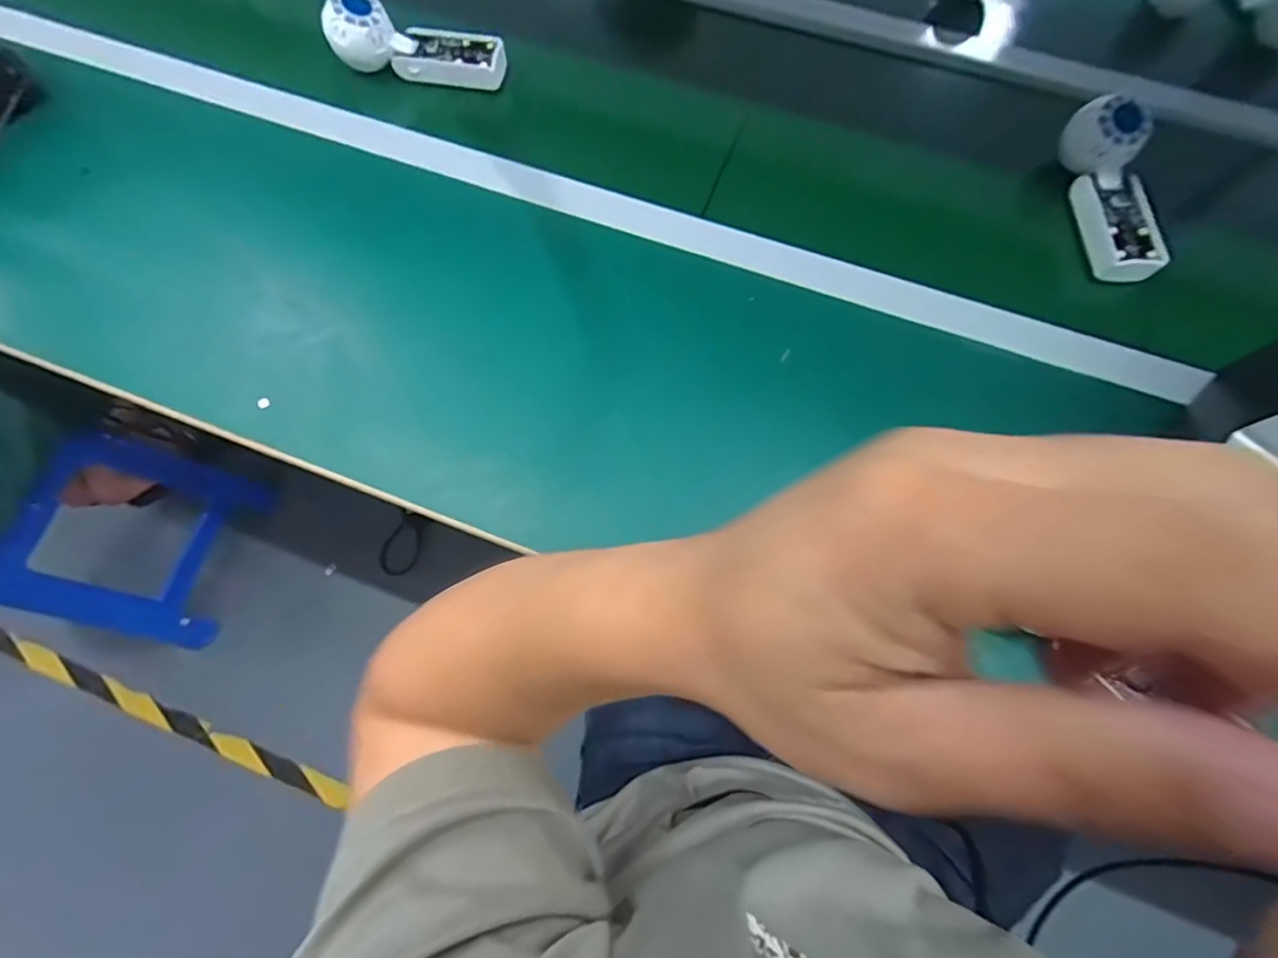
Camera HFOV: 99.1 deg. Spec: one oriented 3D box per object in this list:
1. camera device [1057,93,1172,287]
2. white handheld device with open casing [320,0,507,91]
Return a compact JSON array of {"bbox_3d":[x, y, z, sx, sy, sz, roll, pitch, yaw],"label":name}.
[{"bbox_3d":[0.439,-0.263,0.505,0.057,0.059,0.156,-10,90,-4],"label":"camera device"},{"bbox_3d":[-0.219,-0.436,0.548,0.166,0.042,0.054,8,70,-11],"label":"white handheld device with open casing"}]

